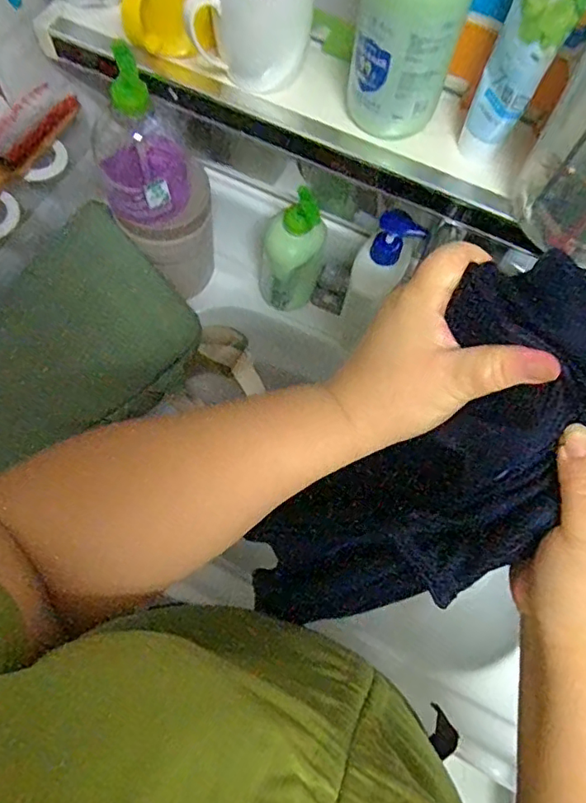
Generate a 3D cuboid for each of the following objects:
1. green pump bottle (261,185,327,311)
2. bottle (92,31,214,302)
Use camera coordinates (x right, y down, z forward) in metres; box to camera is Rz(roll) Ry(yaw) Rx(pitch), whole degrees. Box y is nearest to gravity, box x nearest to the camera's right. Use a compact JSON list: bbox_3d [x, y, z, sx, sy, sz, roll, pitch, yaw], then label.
[{"bbox_3d":[-0.002,-0.166,0.618,0.071,0.171,0.055,5,68,-1],"label":"green pump bottle"},{"bbox_3d":[-0.134,-0.204,0.554,0.101,0.252,0.082,-8,69,-6],"label":"bottle"}]

